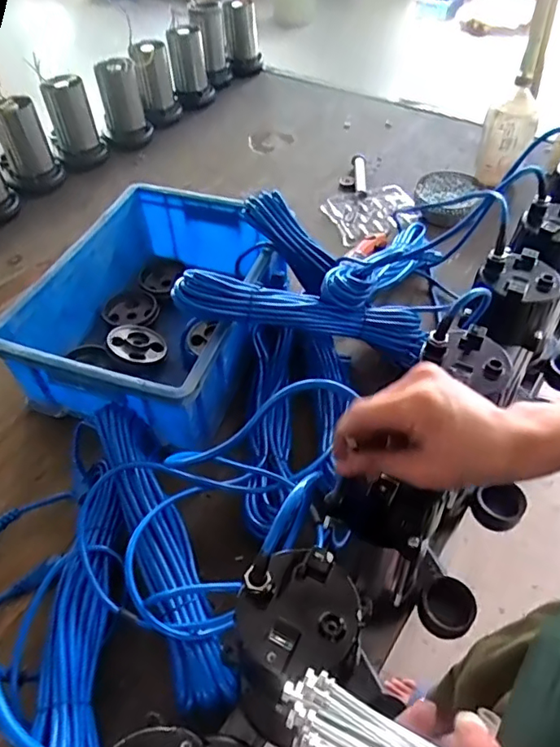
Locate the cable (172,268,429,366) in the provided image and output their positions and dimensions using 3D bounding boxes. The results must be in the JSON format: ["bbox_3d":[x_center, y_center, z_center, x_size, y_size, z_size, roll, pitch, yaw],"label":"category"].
[{"bbox_3d":[0.034,-0.080,0.705,0.351,0.072,0.069,9,45,-21],"label":"cable"}]

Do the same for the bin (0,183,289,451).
[{"bbox_3d":[-0.177,-0.099,0.803,0.299,0.147,0.396,13,50,14],"label":"bin"}]

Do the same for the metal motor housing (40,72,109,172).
[{"bbox_3d":[-0.461,-0.553,1.181,0.109,0.171,0.091,-28,53,-20],"label":"metal motor housing"}]

